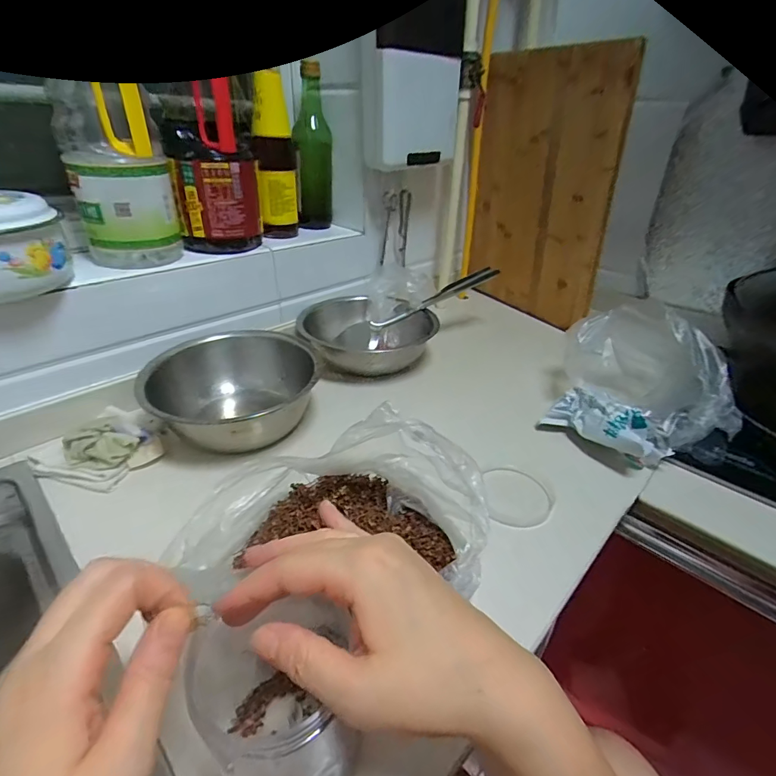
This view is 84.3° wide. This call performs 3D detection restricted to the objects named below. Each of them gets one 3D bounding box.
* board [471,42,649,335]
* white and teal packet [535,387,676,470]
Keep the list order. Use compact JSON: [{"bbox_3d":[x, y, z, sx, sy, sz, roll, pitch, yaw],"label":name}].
[{"bbox_3d":[0.294,-0.379,0.858,0.022,0.470,0.348,-19,37,-19],"label":"board"},{"bbox_3d":[0.265,0.040,0.525,0.068,0.047,0.135,-22,39,-34],"label":"white and teal packet"}]

